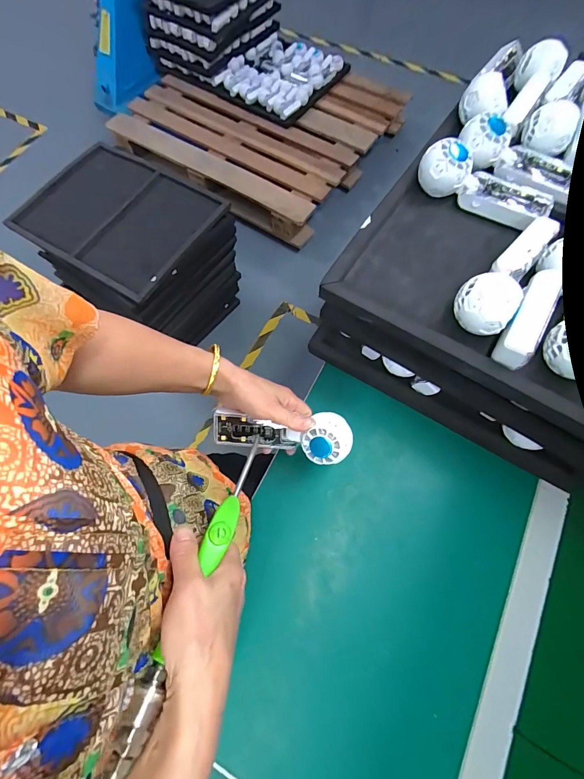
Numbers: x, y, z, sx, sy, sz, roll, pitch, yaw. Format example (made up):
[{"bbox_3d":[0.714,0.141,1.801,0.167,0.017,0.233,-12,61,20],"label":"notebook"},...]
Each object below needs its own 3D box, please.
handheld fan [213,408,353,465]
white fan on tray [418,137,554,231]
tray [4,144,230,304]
[{"bbox_3d":[-0.012,0.054,0.446,0.172,0.046,0.059,4,105,14],"label":"handheld fan"},{"bbox_3d":[0.250,-0.264,0.453,0.171,0.049,0.076,32,72,12],"label":"white fan on tray"},{"bbox_3d":[-0.562,-0.558,1.139,0.618,0.096,0.429,32,72,12],"label":"tray"}]

